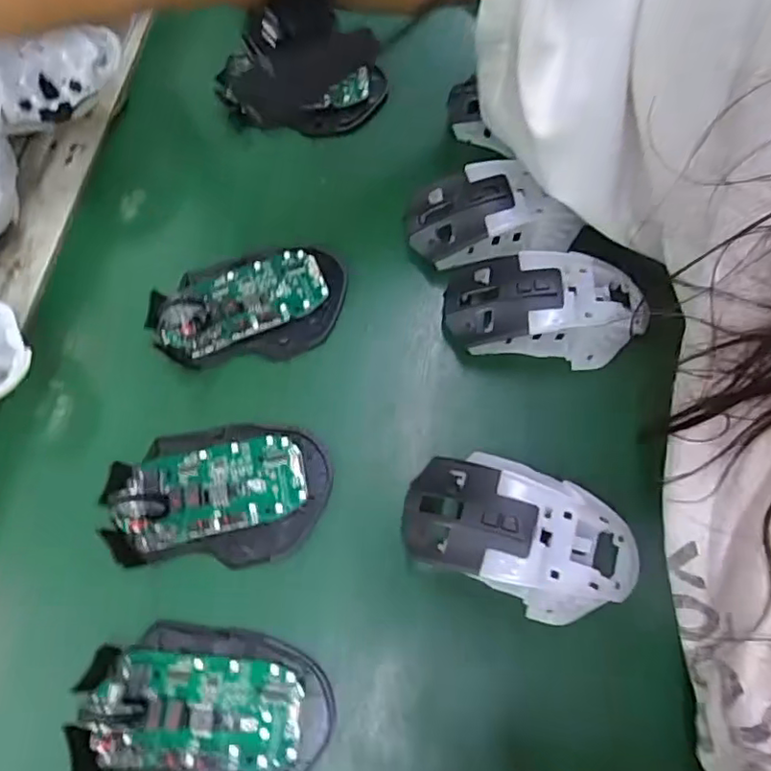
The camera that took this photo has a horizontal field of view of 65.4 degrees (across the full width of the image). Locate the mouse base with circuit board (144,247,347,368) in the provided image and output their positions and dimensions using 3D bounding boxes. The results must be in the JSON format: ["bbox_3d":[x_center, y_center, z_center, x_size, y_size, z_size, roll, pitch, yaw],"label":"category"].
[{"bbox_3d":[-0.081,-0.050,0.356,0.112,0.020,0.069,-11,67,-3],"label":"mouse base with circuit board"}]

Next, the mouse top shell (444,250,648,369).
[{"bbox_3d":[0.092,-0.045,0.339,0.113,0.035,0.057,-1,67,1],"label":"mouse top shell"}]

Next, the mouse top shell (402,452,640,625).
[{"bbox_3d":[0.067,0.071,0.291,0.112,0.033,0.063,22,69,11],"label":"mouse top shell"}]

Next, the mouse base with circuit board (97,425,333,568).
[{"bbox_3d":[-0.087,0.052,0.304,0.109,0.029,0.070,-1,67,1],"label":"mouse base with circuit board"}]

